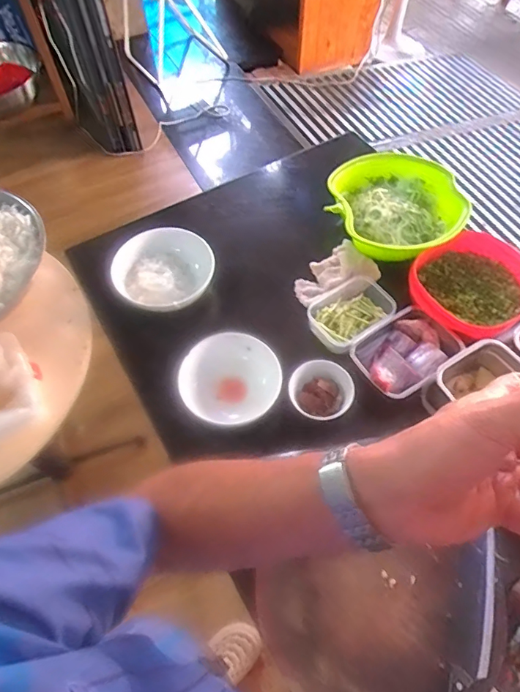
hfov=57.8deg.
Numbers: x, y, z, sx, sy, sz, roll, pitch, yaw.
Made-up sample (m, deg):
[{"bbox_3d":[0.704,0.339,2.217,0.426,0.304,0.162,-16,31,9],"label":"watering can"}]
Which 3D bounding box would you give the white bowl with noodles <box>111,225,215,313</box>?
[{"bbox_3d":[-0.188,-0.148,0.926,0.189,0.073,0.177,-1,59,1],"label":"white bowl with noodles"}]

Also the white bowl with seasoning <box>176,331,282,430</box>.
[{"bbox_3d":[-0.050,0.066,0.807,0.161,0.091,0.161,-1,59,1],"label":"white bowl with seasoning"}]

